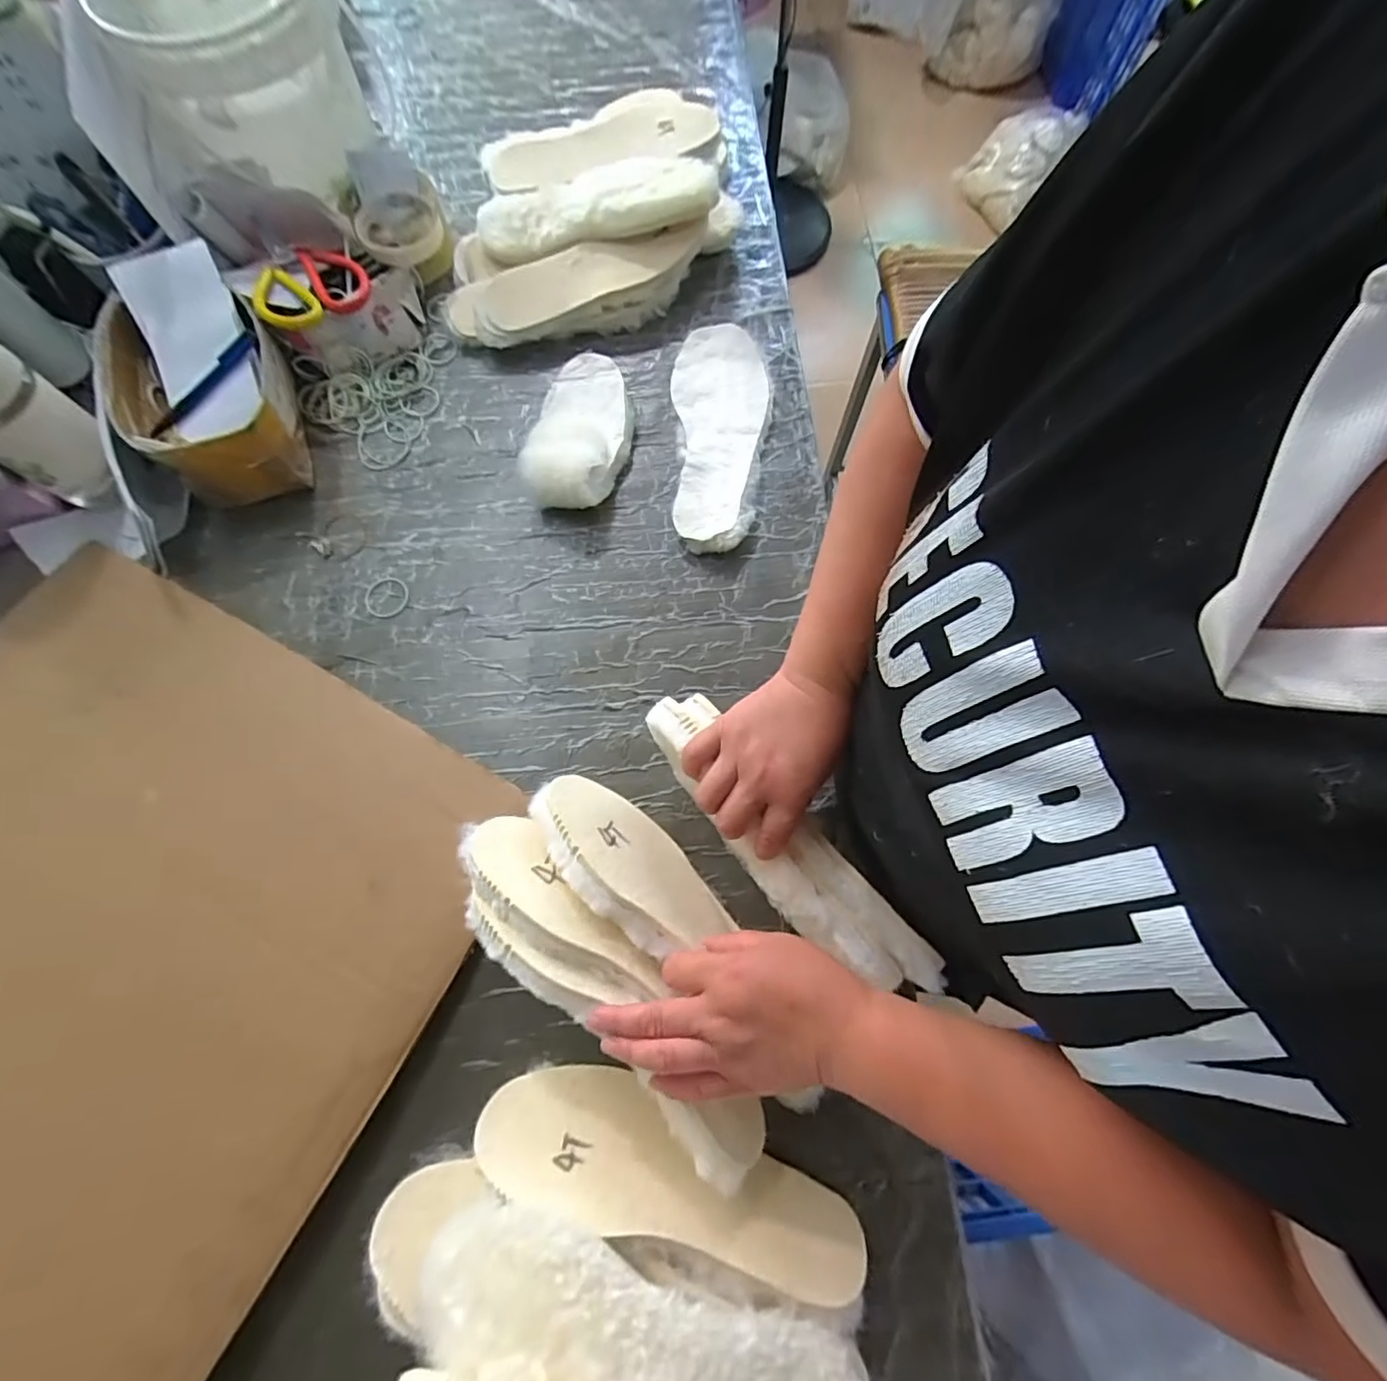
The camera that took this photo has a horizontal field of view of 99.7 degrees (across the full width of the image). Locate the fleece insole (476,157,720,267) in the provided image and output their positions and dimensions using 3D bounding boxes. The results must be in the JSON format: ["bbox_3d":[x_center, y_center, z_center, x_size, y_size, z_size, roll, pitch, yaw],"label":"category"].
[{"bbox_3d":[-0.105,-0.518,0.626,0.254,0.032,0.076,-6,72,9],"label":"fleece insole"}]

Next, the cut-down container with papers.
[{"bbox_3d":[-0.471,-0.293,0.567,0.151,0.112,0.214,-34,76,-10],"label":"cut-down container with papers"}]

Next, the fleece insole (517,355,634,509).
[{"bbox_3d":[-0.112,-0.268,0.592,0.093,0.052,0.181,13,73,4],"label":"fleece insole"}]

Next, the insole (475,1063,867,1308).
[{"bbox_3d":[-0.015,0.324,0.394,0.256,0.015,0.085,17,31,5],"label":"insole"}]

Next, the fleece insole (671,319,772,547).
[{"bbox_3d":[0.024,-0.264,0.601,0.095,0.018,0.266,4,72,1],"label":"fleece insole"}]

